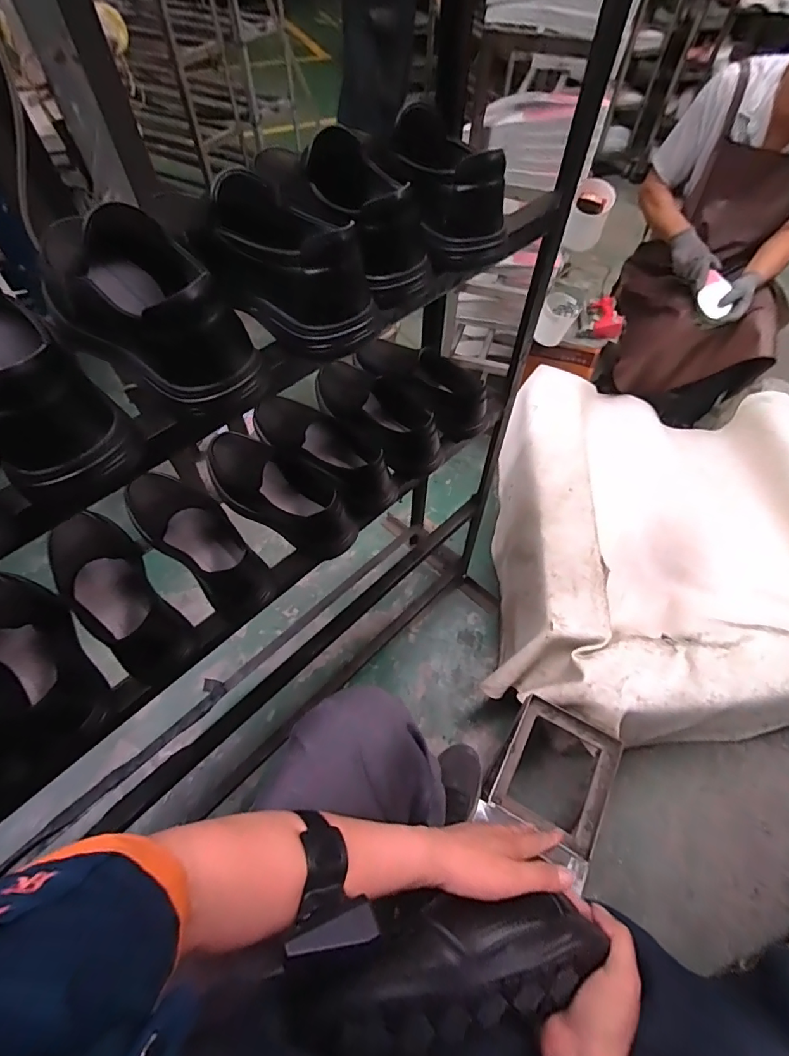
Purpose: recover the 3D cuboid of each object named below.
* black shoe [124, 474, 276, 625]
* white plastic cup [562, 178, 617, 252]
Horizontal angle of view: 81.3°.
[{"bbox_3d":[-0.261,0.009,0.594,0.095,0.074,0.252,-35,63,-21],"label":"black shoe"},{"bbox_3d":[0.419,-0.662,0.985,0.074,0.106,0.069,22,59,14],"label":"white plastic cup"}]

